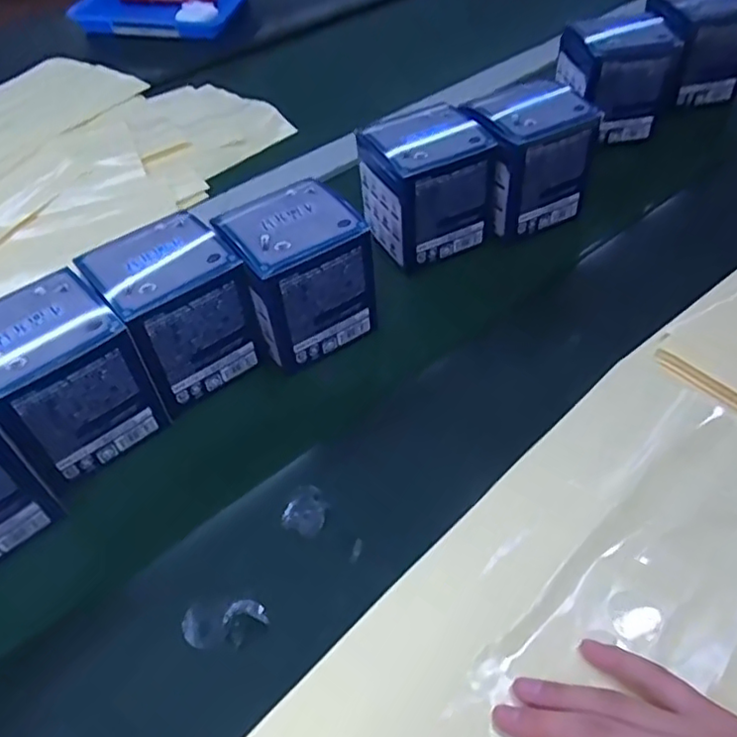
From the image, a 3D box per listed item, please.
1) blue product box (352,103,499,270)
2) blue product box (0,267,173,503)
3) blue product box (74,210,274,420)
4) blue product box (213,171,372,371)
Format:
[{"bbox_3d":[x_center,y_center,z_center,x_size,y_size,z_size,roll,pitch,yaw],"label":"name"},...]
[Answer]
[{"bbox_3d":[0.045,-0.145,0.492,0.081,0.089,0.077,-25,52,-15],"label":"blue product box"},{"bbox_3d":[-0.190,0.002,0.380,0.083,0.082,0.082,-37,56,-23],"label":"blue product box"},{"bbox_3d":[-0.128,-0.043,0.415,0.080,0.078,0.081,-33,55,-20],"label":"blue product box"},{"bbox_3d":[-0.048,-0.070,0.431,0.083,0.083,0.073,-30,54,-18],"label":"blue product box"}]

